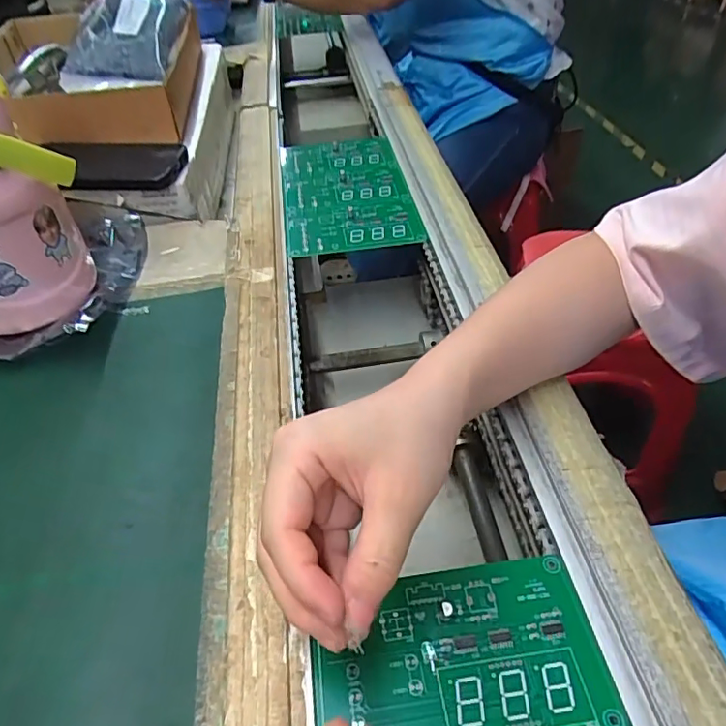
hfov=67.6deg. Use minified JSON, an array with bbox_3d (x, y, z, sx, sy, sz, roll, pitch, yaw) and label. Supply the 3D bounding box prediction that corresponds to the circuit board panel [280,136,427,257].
[{"bbox_3d":[-0.019,-0.177,0.554,0.124,0.008,0.208,-8,48,-4],"label":"circuit board panel"}]

